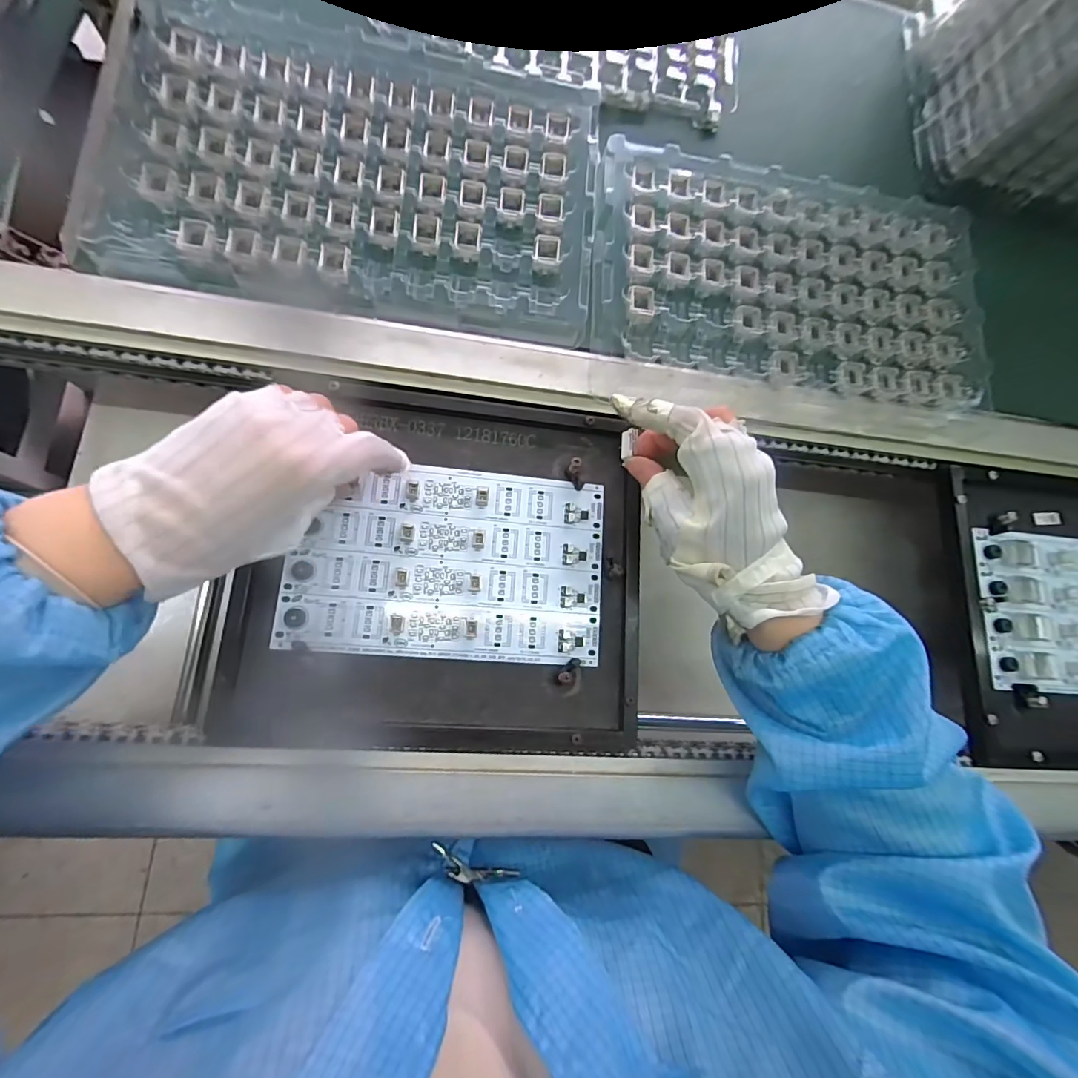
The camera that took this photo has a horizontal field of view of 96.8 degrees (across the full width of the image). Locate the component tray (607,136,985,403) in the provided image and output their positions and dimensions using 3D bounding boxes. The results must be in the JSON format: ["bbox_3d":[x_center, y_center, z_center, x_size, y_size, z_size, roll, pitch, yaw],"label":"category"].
[{"bbox_3d":[0.213,-0.213,0.392,0.314,0.030,0.185,5,77,-9],"label":"component tray"}]

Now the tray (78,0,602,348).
[{"bbox_3d":[-0.123,-0.270,0.346,0.330,0.014,0.214,5,84,-7],"label":"tray"}]

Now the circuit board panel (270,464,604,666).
[{"bbox_3d":[-0.058,0.015,0.325,0.205,0.004,0.128,5,78,-8],"label":"circuit board panel"}]

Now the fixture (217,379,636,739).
[{"bbox_3d":[-0.057,0.013,0.322,0.252,0.026,0.233,6,77,-9],"label":"fixture"}]

